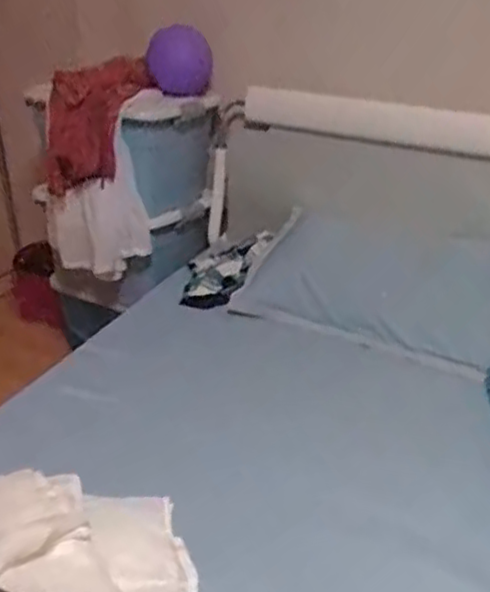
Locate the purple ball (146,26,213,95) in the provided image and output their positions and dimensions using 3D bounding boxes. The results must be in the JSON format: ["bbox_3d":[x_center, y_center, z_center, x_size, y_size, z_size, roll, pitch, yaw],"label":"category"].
[{"bbox_3d":[-0.163,-0.587,1.744,0.150,0.181,0.183,-1,30,-1],"label":"purple ball"}]

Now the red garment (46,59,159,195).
[{"bbox_3d":[-0.379,-0.423,1.806,0.297,0.355,0.269,-7,30,-12],"label":"red garment"}]

